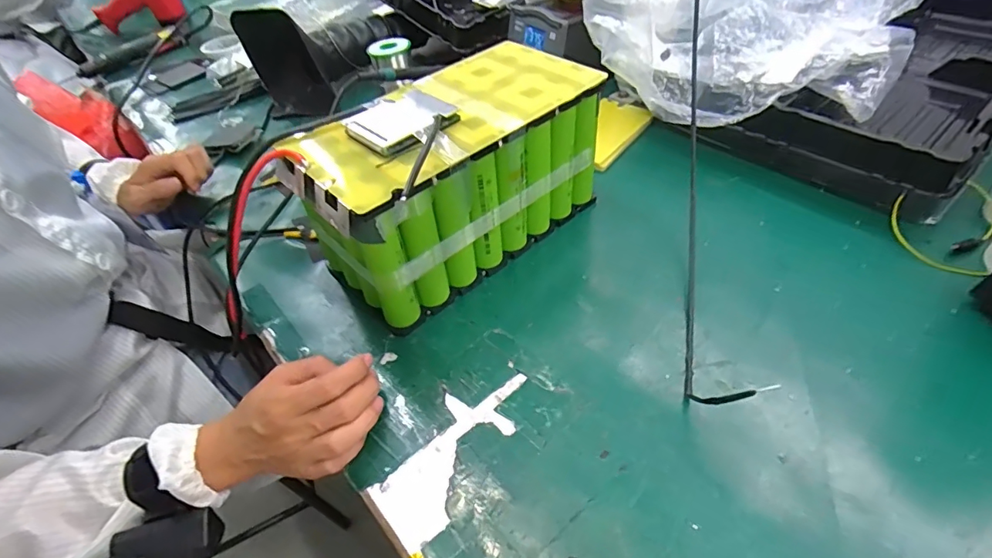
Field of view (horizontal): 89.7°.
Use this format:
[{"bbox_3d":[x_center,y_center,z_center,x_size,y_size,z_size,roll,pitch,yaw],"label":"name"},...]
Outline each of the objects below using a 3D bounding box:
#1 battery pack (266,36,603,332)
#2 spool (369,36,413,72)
[{"bbox_3d":[-0.038,-0.100,0.490,0.279,0.153,0.139,-36,51,-25],"label":"battery pack"},{"bbox_3d":[-0.168,-0.358,0.797,0.065,0.036,0.065,-4,47,5],"label":"spool"}]

